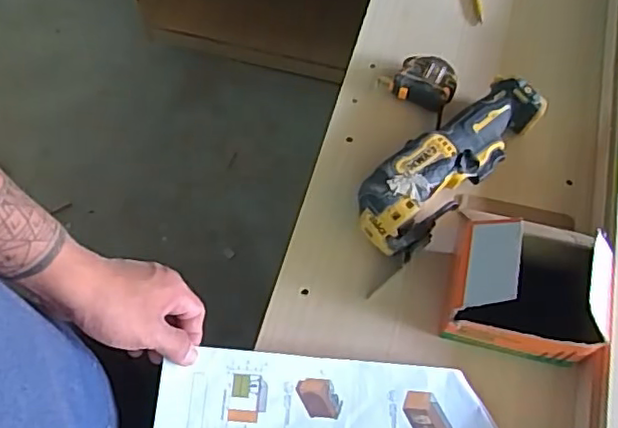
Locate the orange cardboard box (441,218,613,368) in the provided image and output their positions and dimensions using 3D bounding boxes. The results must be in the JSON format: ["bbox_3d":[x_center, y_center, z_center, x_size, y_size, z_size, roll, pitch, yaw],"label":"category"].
[{"bbox_3d":[0.199,0.066,0.556,0.134,0.101,0.114,11,63,4],"label":"orange cardboard box"}]

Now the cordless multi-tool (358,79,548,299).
[{"bbox_3d":[0.136,-0.044,0.636,0.081,0.059,0.262,40,69,17],"label":"cordless multi-tool"}]

